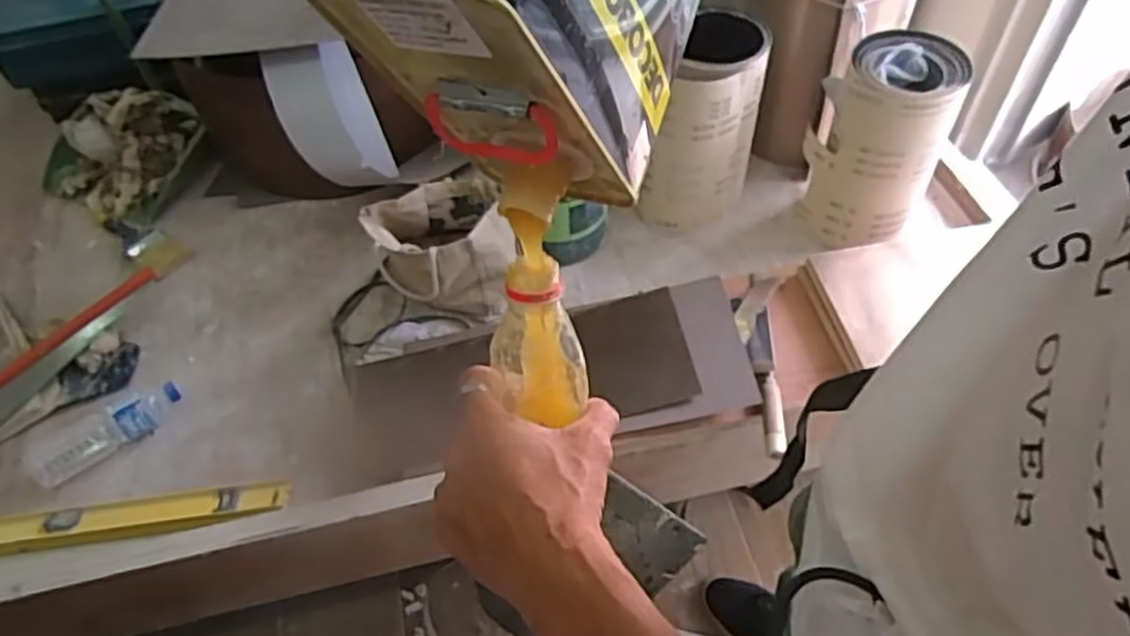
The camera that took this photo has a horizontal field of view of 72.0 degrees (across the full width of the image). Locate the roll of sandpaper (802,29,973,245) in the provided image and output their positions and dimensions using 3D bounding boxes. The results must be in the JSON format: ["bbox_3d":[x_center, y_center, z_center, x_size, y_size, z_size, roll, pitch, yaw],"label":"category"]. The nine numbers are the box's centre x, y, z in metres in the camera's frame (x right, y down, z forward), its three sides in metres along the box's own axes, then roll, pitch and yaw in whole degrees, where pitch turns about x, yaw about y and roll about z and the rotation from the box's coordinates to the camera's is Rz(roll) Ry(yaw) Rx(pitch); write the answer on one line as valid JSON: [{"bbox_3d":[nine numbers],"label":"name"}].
[{"bbox_3d":[0.488,-0.272,1.224,0.179,0.301,0.180,-1,52,2],"label":"roll of sandpaper"}]

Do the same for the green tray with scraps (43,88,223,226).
[{"bbox_3d":[-0.803,-0.297,1.433,0.283,0.143,0.210,-33,57,-21],"label":"green tray with scraps"}]

